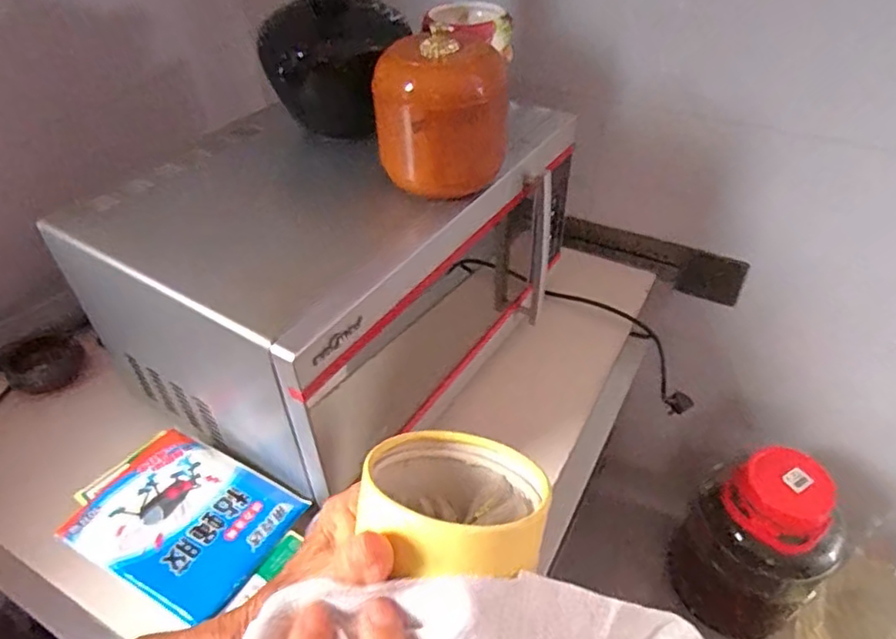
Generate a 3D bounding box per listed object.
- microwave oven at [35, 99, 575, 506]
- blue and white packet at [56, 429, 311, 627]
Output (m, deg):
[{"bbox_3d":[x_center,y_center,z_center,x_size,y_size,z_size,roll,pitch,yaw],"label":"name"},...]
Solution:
[{"bbox_3d":[-0.117,-0.066,0.786,0.373,0.311,0.527,27,50,28],"label":"microwave oven"},{"bbox_3d":[-0.259,0.195,0.605,0.199,0.010,0.143,19,47,22],"label":"blue and white packet"}]

